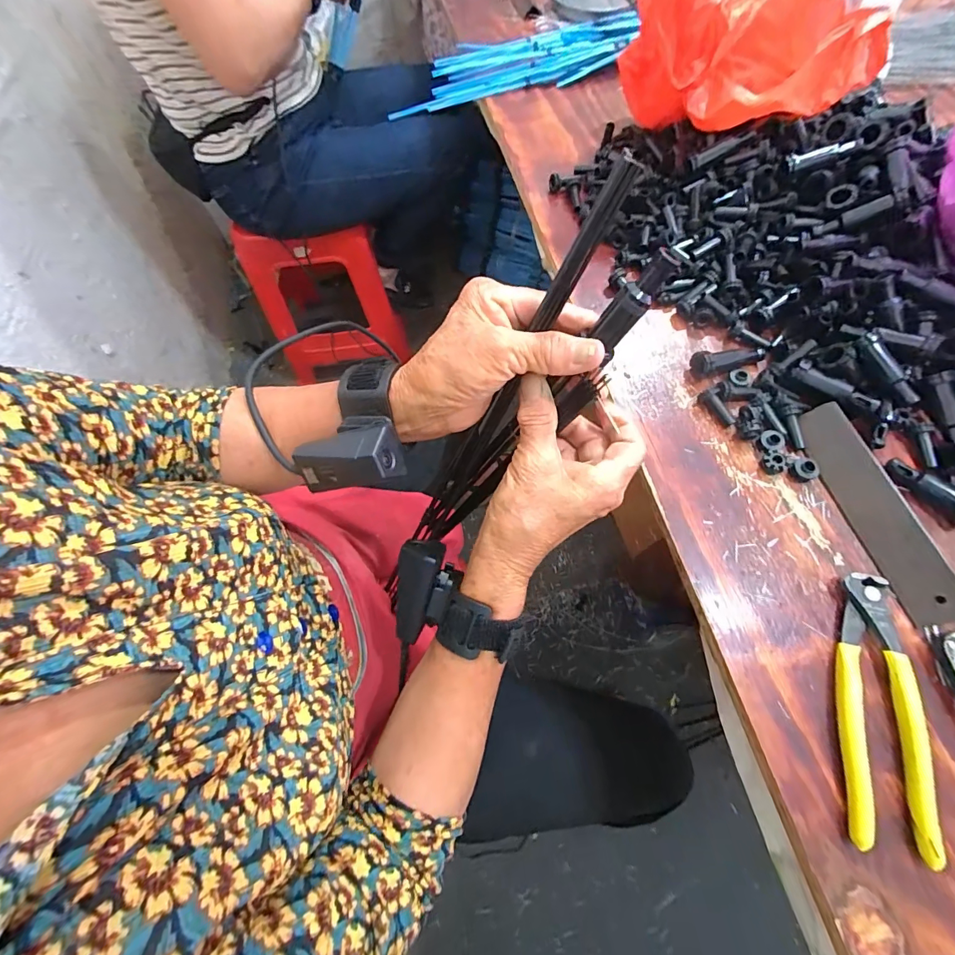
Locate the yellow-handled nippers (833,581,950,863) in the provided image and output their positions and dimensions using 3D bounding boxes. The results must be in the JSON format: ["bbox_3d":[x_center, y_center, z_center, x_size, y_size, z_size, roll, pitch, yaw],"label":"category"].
[{"bbox_3d":[0.266,0.147,0.281,0.047,0.014,0.164,13,69,8],"label":"yellow-handled nippers"}]

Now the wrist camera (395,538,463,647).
[{"bbox_3d":[-0.044,0.084,0.312,0.029,0.033,0.073,12,97,7],"label":"wrist camera"}]

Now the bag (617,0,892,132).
[{"bbox_3d":[0.278,-0.434,0.435,0.242,0.164,0.154,7,68,5],"label":"bag"}]

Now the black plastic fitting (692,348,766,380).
[{"bbox_3d":[0.234,-0.109,0.392,0.068,0.019,0.020,-9,67,-2],"label":"black plastic fitting"}]

